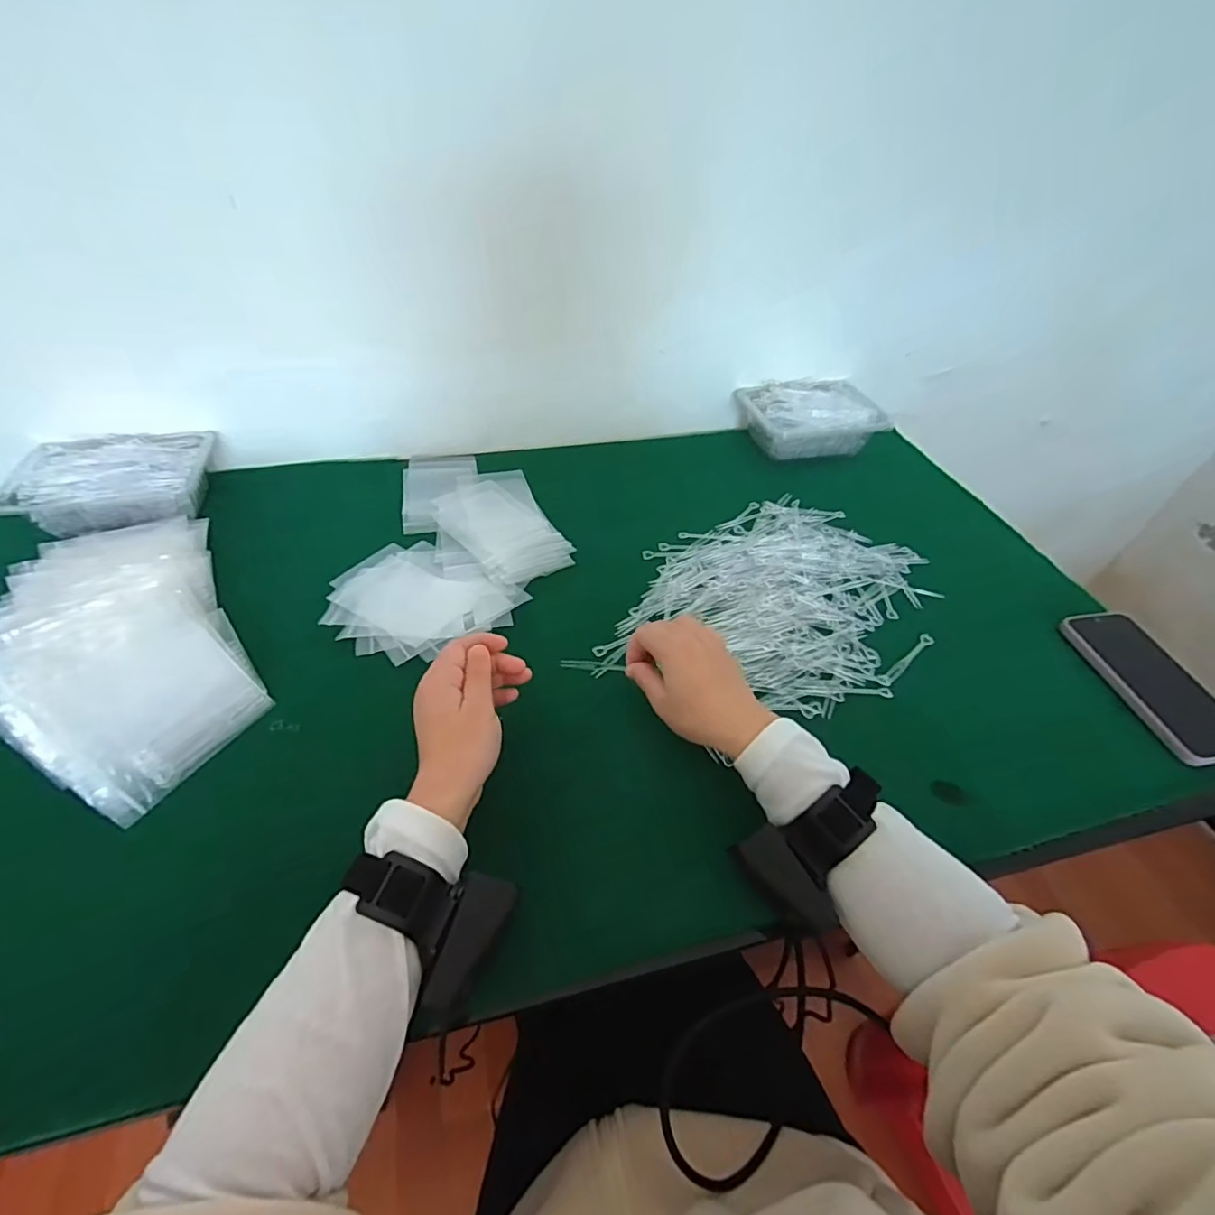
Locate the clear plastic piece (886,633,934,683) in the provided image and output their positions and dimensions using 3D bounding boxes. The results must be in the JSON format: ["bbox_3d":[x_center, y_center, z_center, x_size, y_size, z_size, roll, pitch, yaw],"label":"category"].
[{"bbox_3d":[0.287,0.048,0.537,0.084,0.007,0.012,-35,58,-28],"label":"clear plastic piece"}]

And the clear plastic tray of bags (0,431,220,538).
[{"bbox_3d":[-0.521,-0.136,0.601,0.172,0.049,0.124,-6,49,-8],"label":"clear plastic tray of bags"}]

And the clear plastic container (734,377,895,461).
[{"bbox_3d":[0.275,-0.261,0.769,0.176,0.049,0.123,-7,49,-9],"label":"clear plastic container"}]

